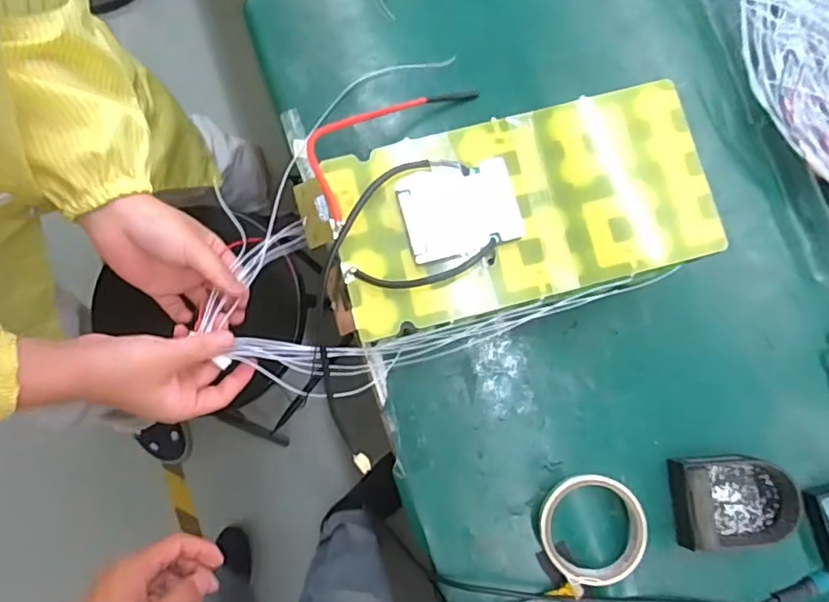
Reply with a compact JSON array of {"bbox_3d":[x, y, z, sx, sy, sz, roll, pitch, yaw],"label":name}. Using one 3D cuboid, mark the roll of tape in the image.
[{"bbox_3d":[0.158,0.203,0.510,0.088,0.031,0.088,0,84,1],"label":"roll of tape"}]

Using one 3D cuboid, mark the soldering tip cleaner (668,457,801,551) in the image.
[{"bbox_3d":[0.289,0.179,0.509,0.106,0.035,0.077,1,84,1],"label":"soldering tip cleaner"}]

